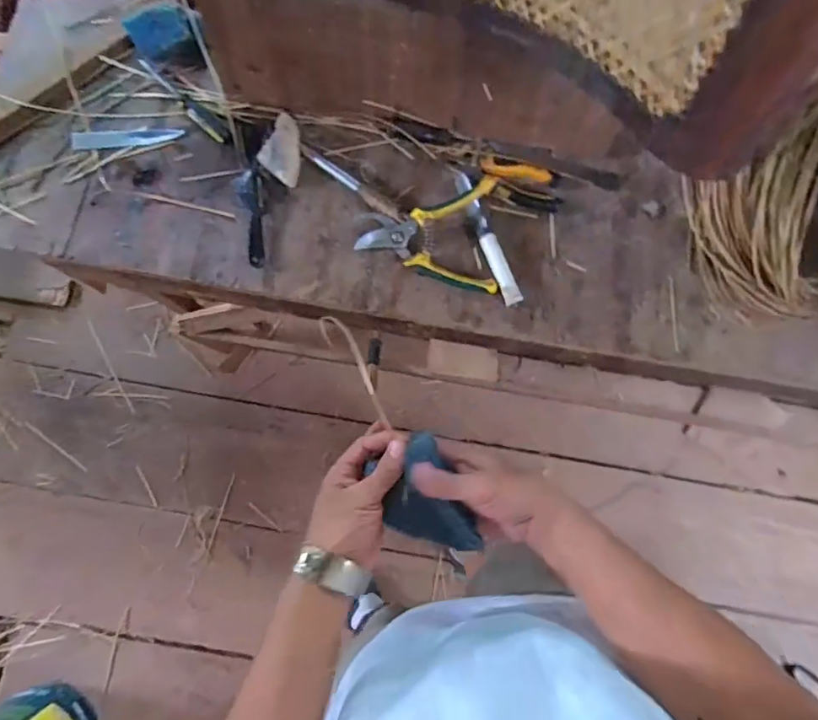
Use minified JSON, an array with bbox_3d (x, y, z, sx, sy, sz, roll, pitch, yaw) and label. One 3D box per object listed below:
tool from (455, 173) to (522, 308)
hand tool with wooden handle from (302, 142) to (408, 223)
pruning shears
[{"bbox_3d":[0.103,-0.162,0.654,0.024,0.013,0.191,-20,81,-7],"label":"tool"},{"bbox_3d":[-0.074,-0.233,0.662,0.172,0.018,0.016,39,80,5],"label":"hand tool with wooden handle"},{"bbox_3d":[0.023,-0.159,0.646,0.175,0.026,0.141,0,79,-3],"label":"pruning shears"}]

